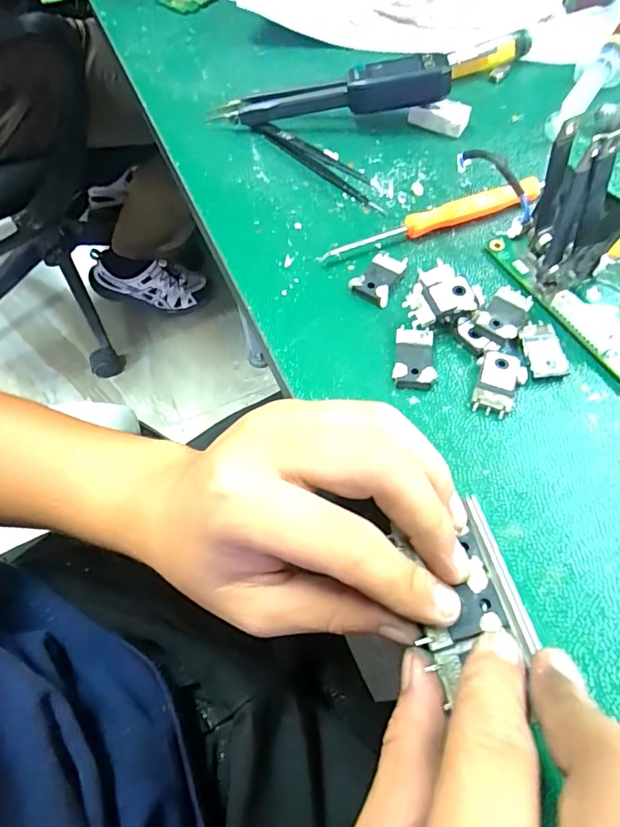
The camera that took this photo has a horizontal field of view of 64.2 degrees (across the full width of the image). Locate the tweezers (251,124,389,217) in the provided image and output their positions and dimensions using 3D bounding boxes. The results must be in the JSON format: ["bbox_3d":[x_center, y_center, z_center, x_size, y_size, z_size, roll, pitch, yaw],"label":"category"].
[{"bbox_3d":[0.007,-0.145,0.287,0.012,0.005,0.102,-41,68,-18],"label":"tweezers"}]

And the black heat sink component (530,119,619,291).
[{"bbox_3d":[0.123,-0.090,0.219,0.036,0.061,0.034,-4,62,0],"label":"black heat sink component"}]

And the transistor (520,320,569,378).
[{"bbox_3d":[0.104,-0.029,0.221,0.018,0.004,0.028,-7,62,-1],"label":"transistor"}]

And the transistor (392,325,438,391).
[{"bbox_3d":[0.047,-0.024,0.221,0.018,0.006,0.029,3,62,4],"label":"transistor"}]

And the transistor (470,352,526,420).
[{"bbox_3d":[0.082,-0.012,0.214,0.020,0.006,0.028,14,64,10],"label":"transistor"}]

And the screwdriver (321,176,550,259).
[{"bbox_3d":[0.065,-0.101,0.258,0.124,0.010,0.008,-20,63,-8],"label":"screwdriver"}]

